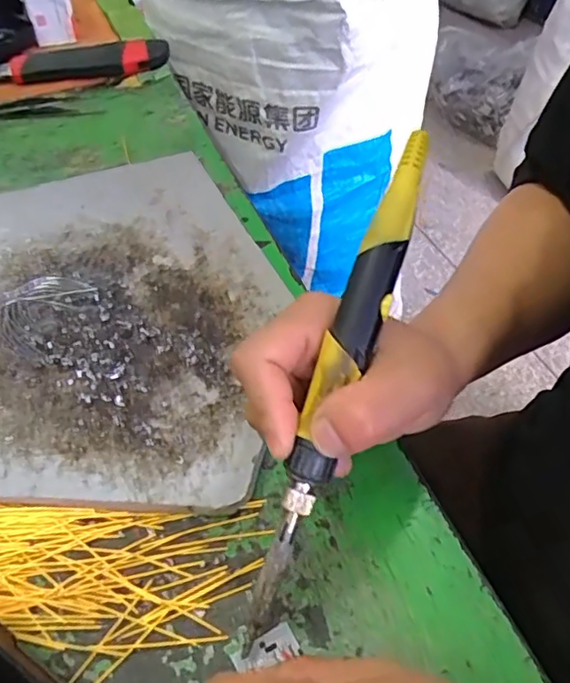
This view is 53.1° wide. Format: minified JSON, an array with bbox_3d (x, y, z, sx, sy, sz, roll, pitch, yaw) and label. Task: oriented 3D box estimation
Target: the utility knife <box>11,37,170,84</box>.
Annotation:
[{"bbox_3d":[-0.176,-0.253,0.516,0.139,0.033,0.021,-7,50,-6],"label":"utility knife"}]

